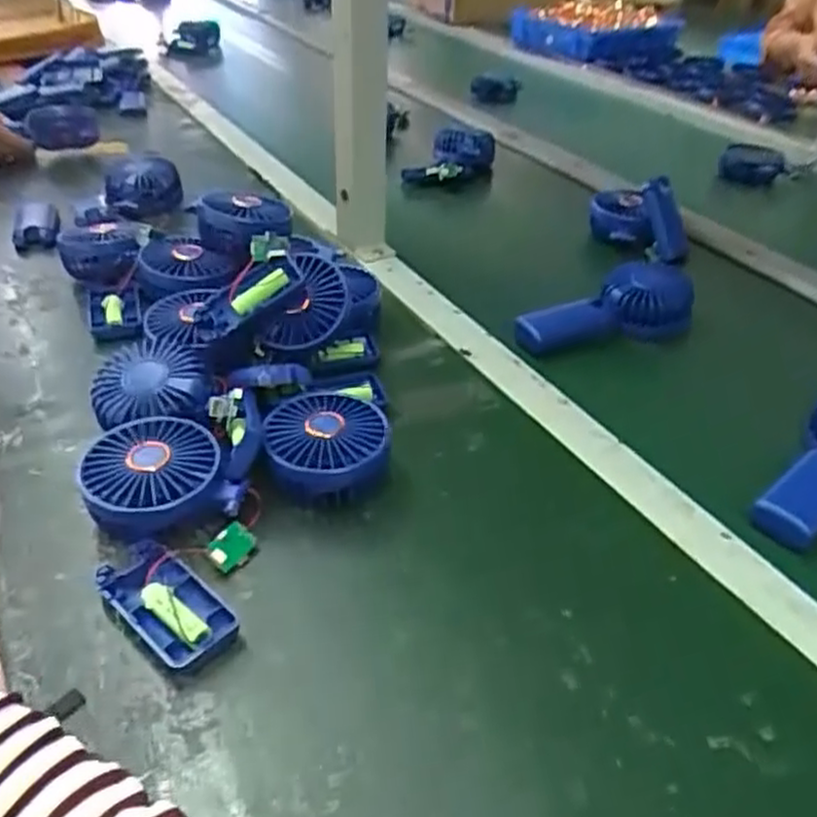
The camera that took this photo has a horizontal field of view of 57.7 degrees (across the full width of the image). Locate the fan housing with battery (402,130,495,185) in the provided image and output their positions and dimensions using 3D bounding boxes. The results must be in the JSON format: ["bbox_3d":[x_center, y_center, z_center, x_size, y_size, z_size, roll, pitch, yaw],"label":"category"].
[{"bbox_3d":[0.057,-0.350,1.030,0.151,0.069,0.045,-15,41,-22],"label":"fan housing with battery"}]

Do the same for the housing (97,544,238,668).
[{"bbox_3d":[-0.142,0.115,0.435,0.094,0.017,0.044,30,46,32],"label":"housing"}]

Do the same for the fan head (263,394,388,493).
[{"bbox_3d":[-0.056,0.030,0.528,0.085,0.046,0.083,2,37,1],"label":"fan head"}]

